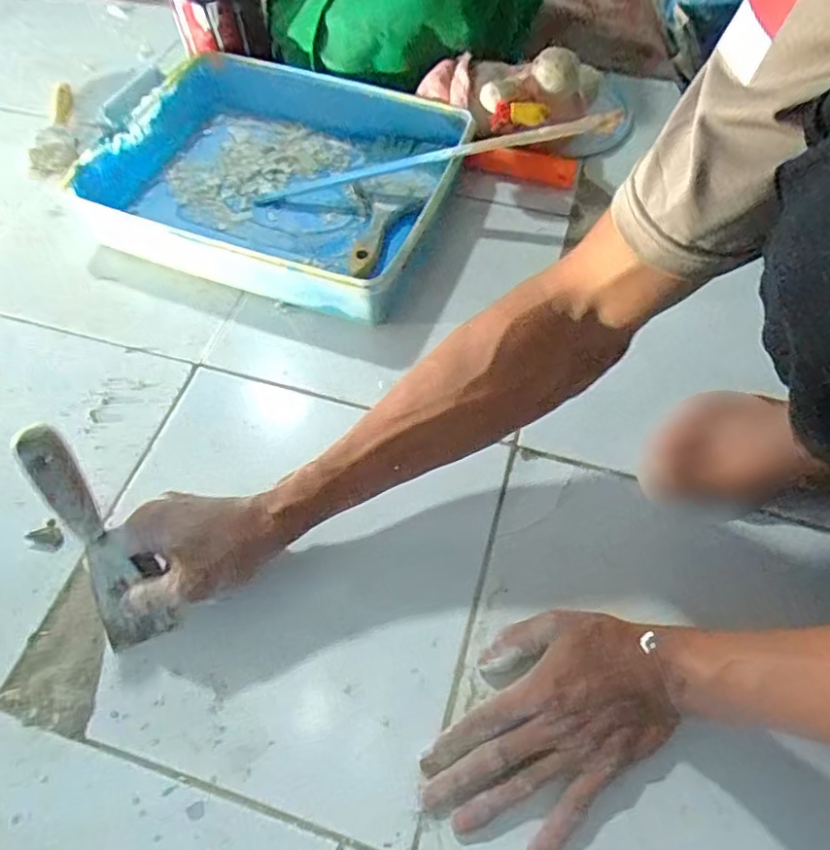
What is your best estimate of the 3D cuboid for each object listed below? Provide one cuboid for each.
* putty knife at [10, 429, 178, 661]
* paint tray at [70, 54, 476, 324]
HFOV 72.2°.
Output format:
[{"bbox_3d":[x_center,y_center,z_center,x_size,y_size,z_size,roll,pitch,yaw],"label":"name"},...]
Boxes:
[{"bbox_3d":[-0.208,0.078,0.375,0.043,0.172,0.015,-15,28,-8],"label":"putty knife"},{"bbox_3d":[-0.144,-0.274,0.632,0.363,0.070,0.291,18,62,10],"label":"paint tray"}]

